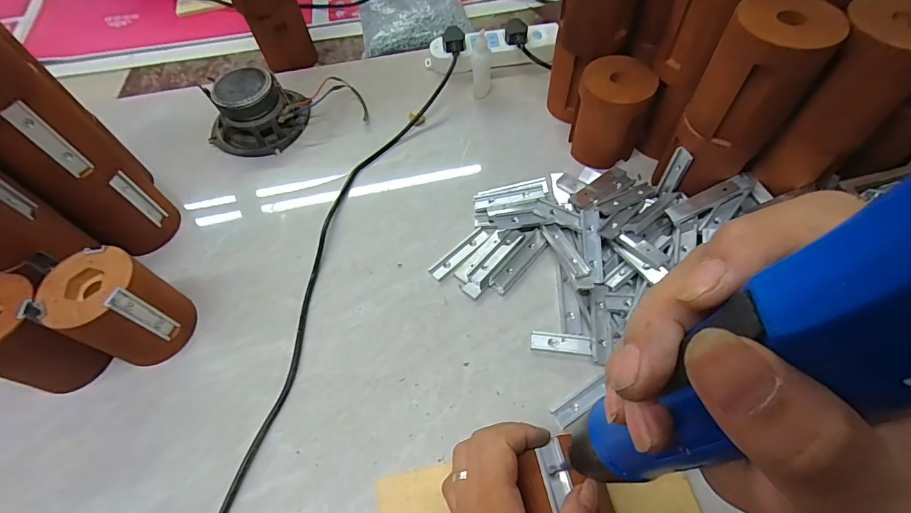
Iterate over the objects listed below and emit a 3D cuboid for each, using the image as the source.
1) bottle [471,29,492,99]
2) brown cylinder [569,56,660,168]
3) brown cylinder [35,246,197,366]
[{"bbox_3d":[0.035,-0.260,0.583,0.025,0.089,0.031,1,59,5],"label":"bottle"},{"bbox_3d":[0.180,-0.166,0.504,0.079,0.098,0.081,14,61,12],"label":"brown cylinder"},{"bbox_3d":[-0.311,0.047,0.407,0.077,0.096,0.075,-2,59,3],"label":"brown cylinder"}]

